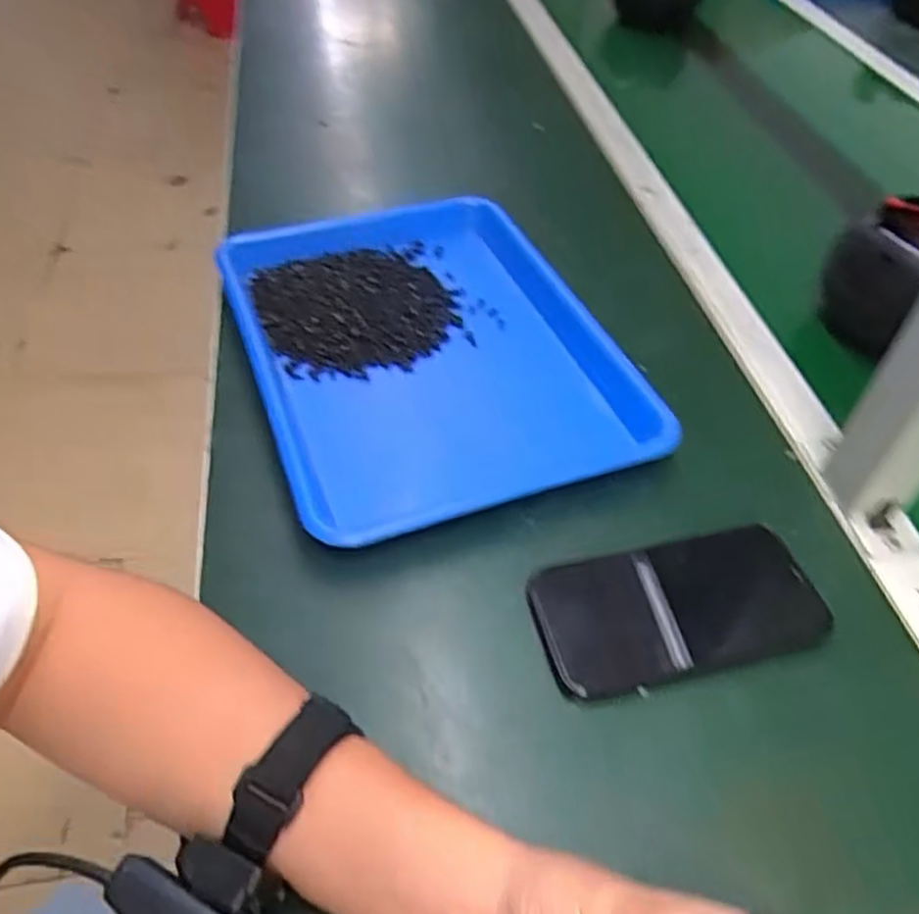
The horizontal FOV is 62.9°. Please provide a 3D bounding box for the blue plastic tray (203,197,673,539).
[{"bbox_3d":[-0.030,-0.087,0.550,0.240,0.030,0.319,-15,51,-16],"label":"blue plastic tray"}]

